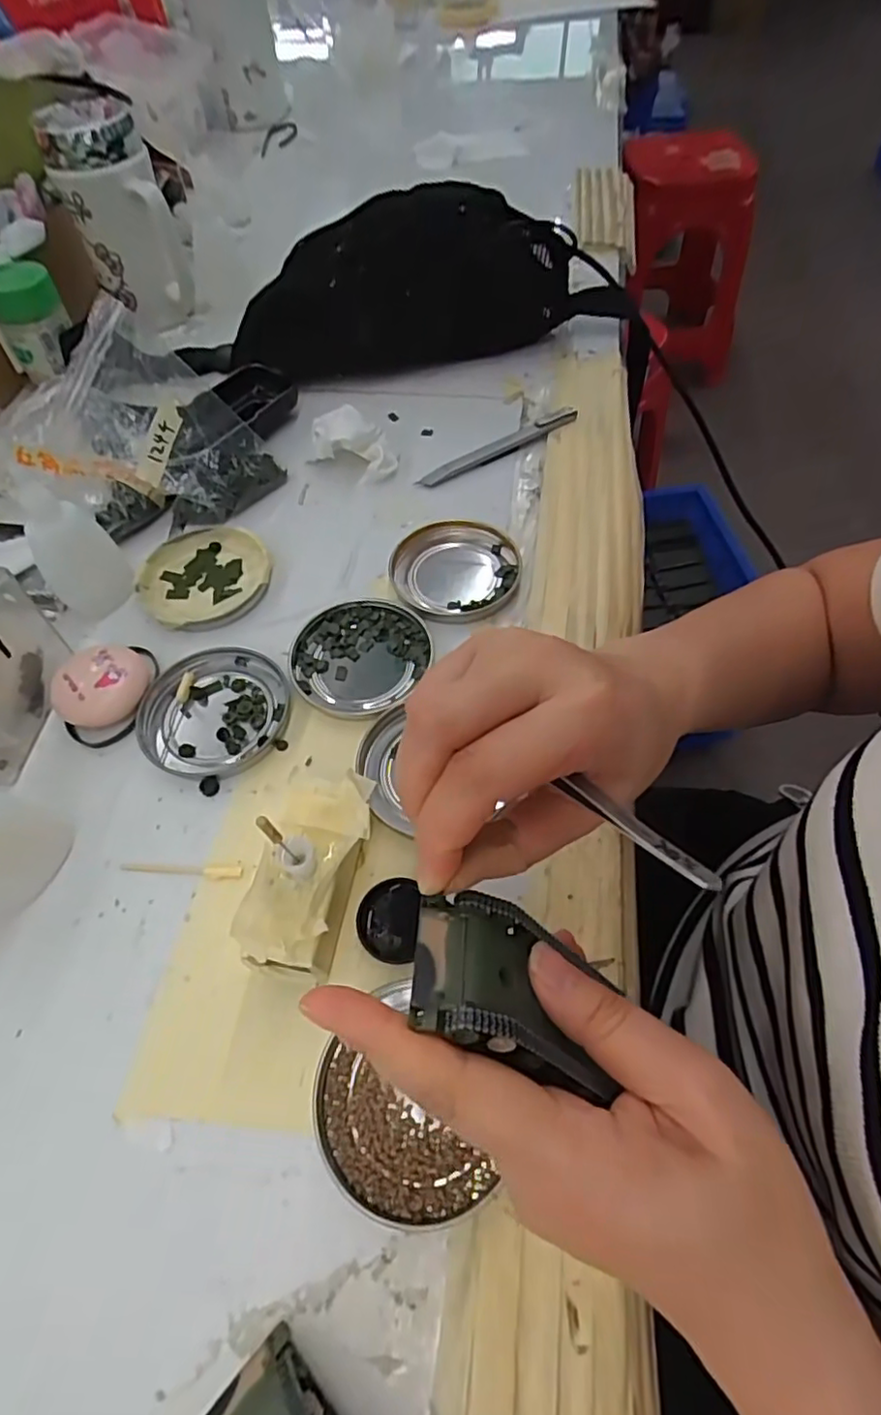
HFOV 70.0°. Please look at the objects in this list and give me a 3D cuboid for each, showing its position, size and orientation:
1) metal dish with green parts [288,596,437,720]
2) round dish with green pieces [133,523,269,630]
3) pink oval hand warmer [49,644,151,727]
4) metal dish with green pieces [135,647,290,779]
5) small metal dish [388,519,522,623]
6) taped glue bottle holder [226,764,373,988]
[{"bbox_3d":[-0.047,-0.030,0.358,0.075,0.007,0.077,-1,58,2],"label":"metal dish with green parts"},{"bbox_3d":[-0.147,-0.082,0.394,0.079,0.009,0.079,-1,58,2],"label":"round dish with green pieces"},{"bbox_3d":[-0.183,-0.011,0.342,0.045,0.021,0.044,-2,58,1],"label":"pink oval hand warmer"},{"bbox_3d":[-0.123,0.002,0.341,0.074,0.007,0.077,-1,58,2],"label":"metal dish with green pieces"},{"bbox_3d":[0.009,-0.083,0.391,0.077,0.015,0.079,-1,58,2],"label":"small metal dish"},{"bbox_3d":[-0.056,0.071,0.272,0.046,0.045,0.085,2,58,4],"label":"taped glue bottle holder"}]

